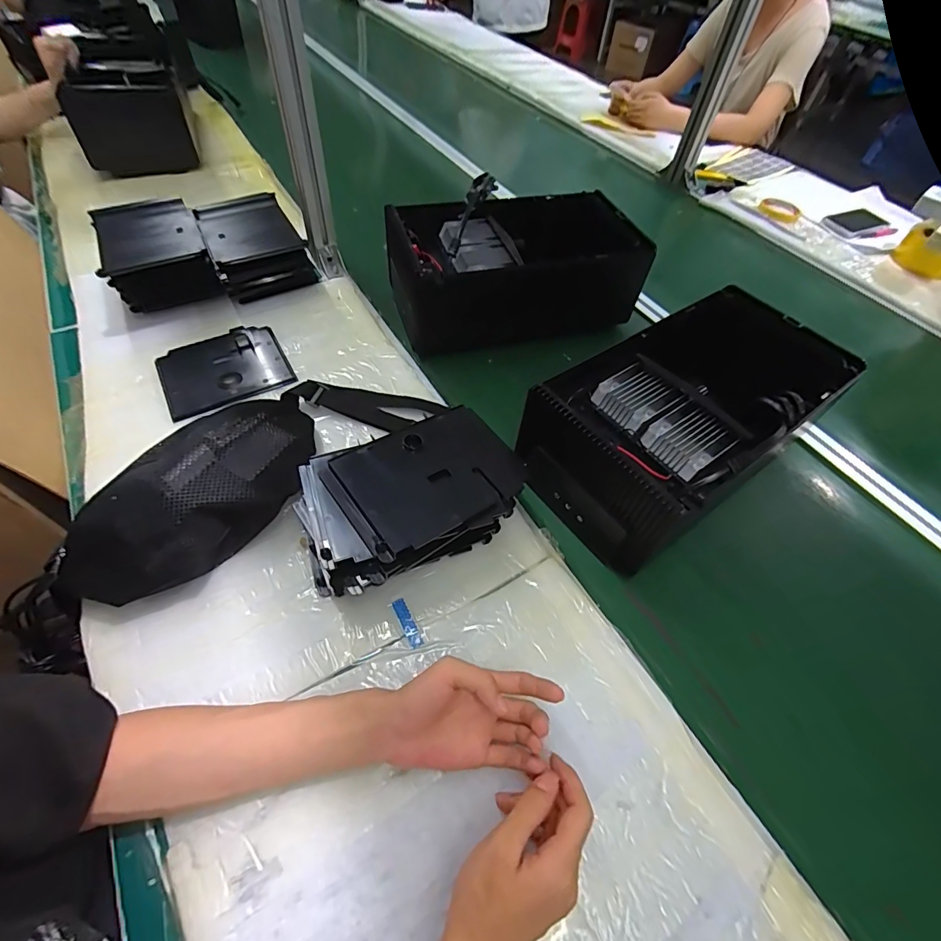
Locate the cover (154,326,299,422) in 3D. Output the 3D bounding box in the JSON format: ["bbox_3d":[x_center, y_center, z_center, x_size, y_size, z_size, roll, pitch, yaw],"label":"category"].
[{"bbox_3d":[-0.334,-0.140,0.615,0.158,0.007,0.138,-23,59,-20],"label":"cover"}]

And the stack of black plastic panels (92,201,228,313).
[{"bbox_3d":[-0.462,-0.315,0.680,0.125,0.093,0.176,-23,59,-20],"label":"stack of black plastic panels"}]

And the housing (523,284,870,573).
[{"bbox_3d":[0.242,-0.061,0.530,0.343,0.131,0.185,-30,61,-23],"label":"housing"}]

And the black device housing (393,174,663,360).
[{"bbox_3d":[0.061,-0.314,0.696,0.343,0.130,0.216,-13,56,-14],"label":"black device housing"}]

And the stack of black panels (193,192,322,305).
[{"bbox_3d":[-0.353,-0.372,0.744,0.137,0.068,0.210,-23,59,-20],"label":"stack of black panels"}]

